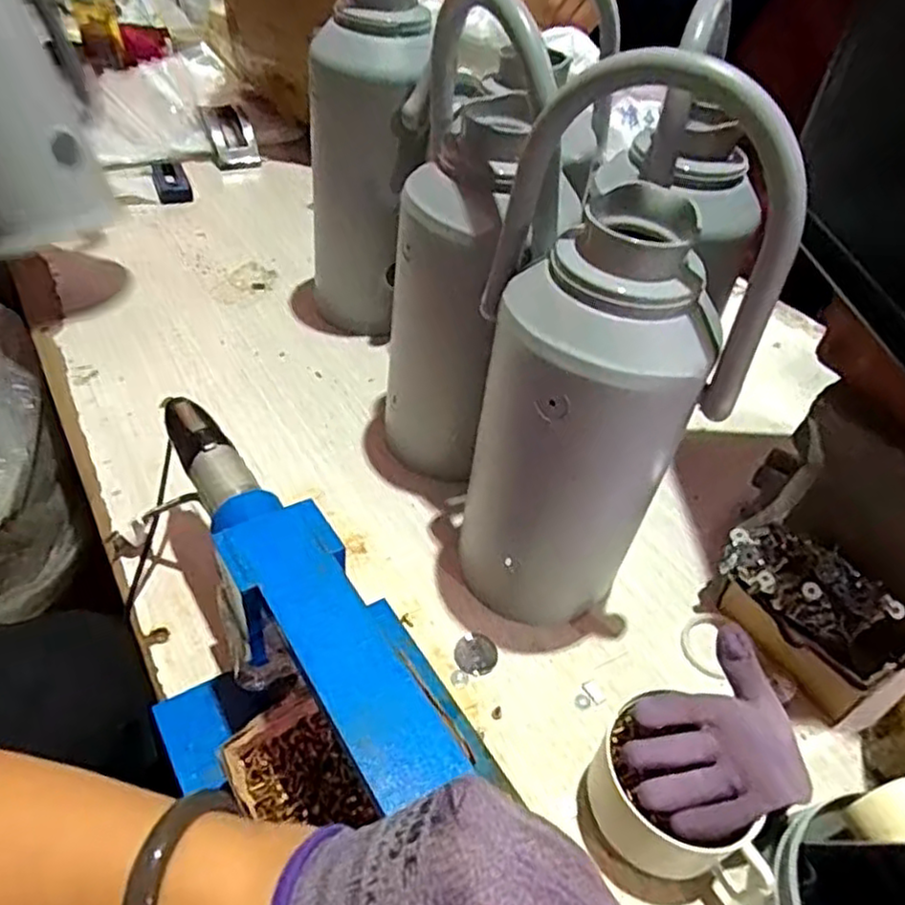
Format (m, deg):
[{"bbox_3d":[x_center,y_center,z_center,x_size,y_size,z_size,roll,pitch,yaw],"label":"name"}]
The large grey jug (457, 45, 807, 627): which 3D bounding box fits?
[{"bbox_3d":[0.106,-0.048,0.521,0.163,0.417,0.138,0,44,-7],"label":"large grey jug"}]

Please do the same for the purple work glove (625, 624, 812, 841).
[{"bbox_3d":[0.184,0.200,0.473,0.130,0.052,0.104,-24,52,-28],"label":"purple work glove"}]

